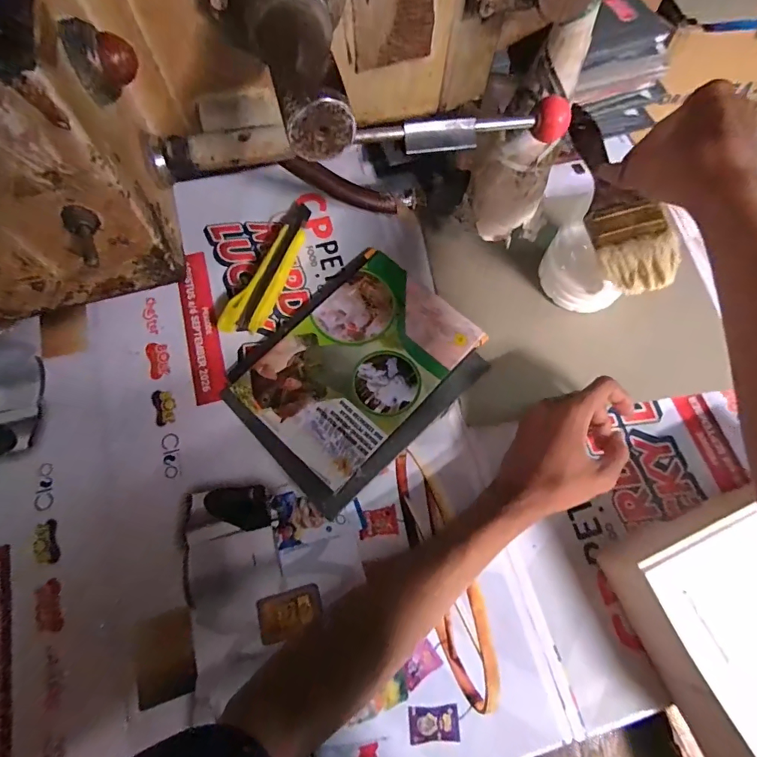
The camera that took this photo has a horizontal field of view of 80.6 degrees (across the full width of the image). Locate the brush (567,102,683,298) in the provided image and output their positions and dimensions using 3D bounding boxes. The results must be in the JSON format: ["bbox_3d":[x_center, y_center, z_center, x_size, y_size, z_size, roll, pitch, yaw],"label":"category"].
[{"bbox_3d":[0.207,-0.161,0.390,0.059,0.023,0.183,-10,72,-5],"label":"brush"}]

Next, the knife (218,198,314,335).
[{"bbox_3d":[-0.109,-0.116,0.471,0.039,0.016,0.166,23,69,8],"label":"knife"}]

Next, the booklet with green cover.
[{"bbox_3d":[-0.021,-0.011,0.439,0.224,0.012,0.176,-41,74,-16],"label":"booklet with green cover"}]

